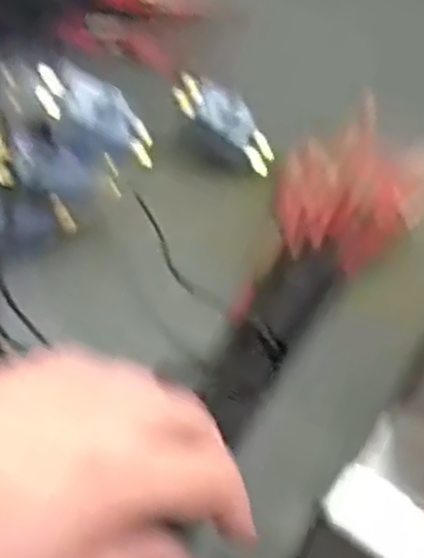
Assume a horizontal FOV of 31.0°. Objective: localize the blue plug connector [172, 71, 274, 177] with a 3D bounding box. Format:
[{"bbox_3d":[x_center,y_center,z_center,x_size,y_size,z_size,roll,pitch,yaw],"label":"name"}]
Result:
[{"bbox_3d":[0.011,-0.098,0.474,0.077,0.020,0.023,38,53,-23],"label":"blue plug connector"}]

